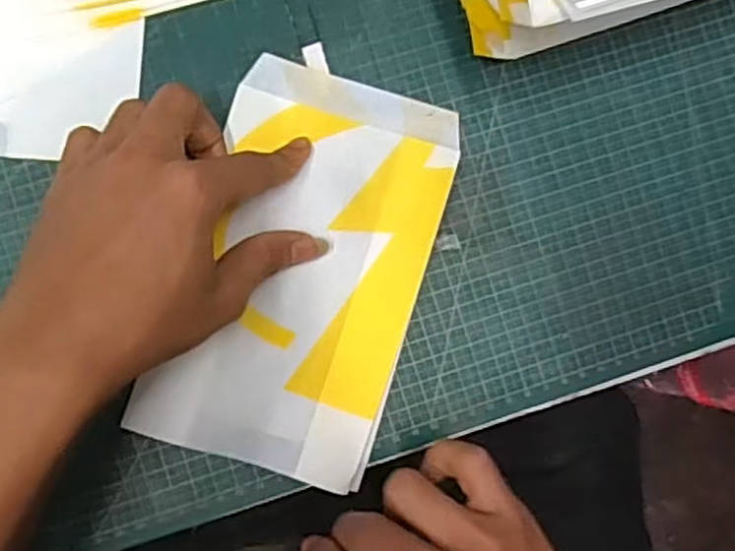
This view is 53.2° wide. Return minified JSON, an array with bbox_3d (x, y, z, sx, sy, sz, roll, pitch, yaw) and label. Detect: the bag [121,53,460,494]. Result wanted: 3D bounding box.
[{"bbox_3d":[-0.029,-0.002,0.353,0.111,0.015,0.190,18,86,-5],"label":"bag"}]

